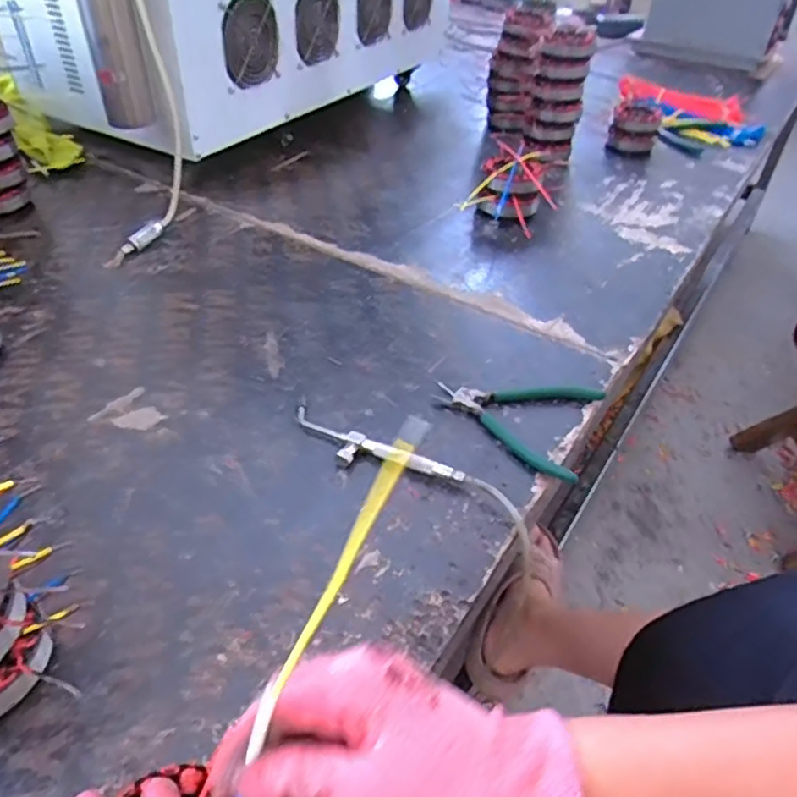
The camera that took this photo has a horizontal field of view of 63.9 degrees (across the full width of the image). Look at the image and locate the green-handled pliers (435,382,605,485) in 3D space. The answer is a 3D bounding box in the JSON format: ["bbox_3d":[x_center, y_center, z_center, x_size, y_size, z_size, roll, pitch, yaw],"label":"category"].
[{"bbox_3d":[0.119,0.007,0.581,0.150,0.012,0.118,31,48,28],"label":"green-handled pliers"}]

